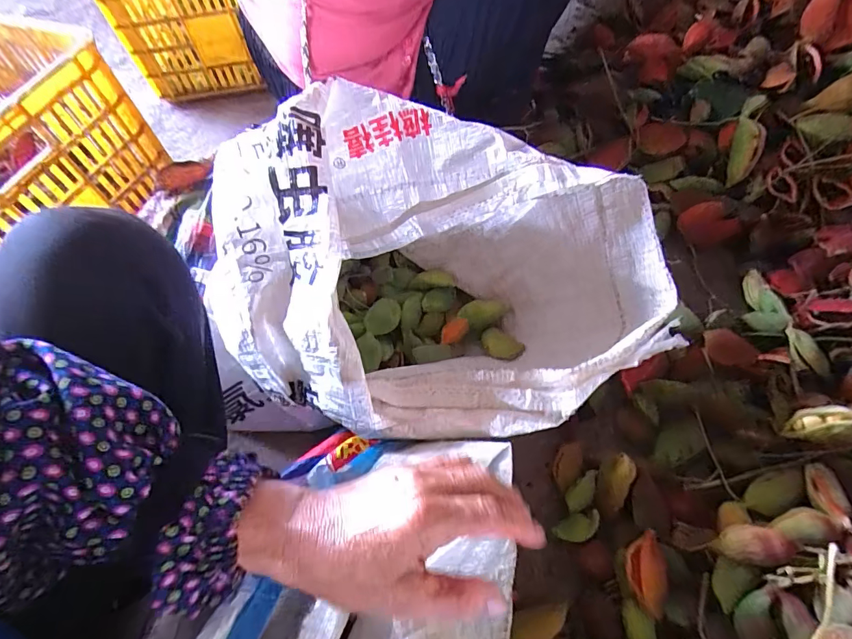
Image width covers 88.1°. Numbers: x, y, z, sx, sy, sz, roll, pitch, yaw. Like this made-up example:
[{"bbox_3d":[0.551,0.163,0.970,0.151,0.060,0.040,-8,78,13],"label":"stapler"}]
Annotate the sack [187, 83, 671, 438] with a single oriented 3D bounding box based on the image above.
[{"bbox_3d":[0.028,-0.031,0.483,0.407,0.300,0.323,-13,60,-4],"label":"sack"}]

